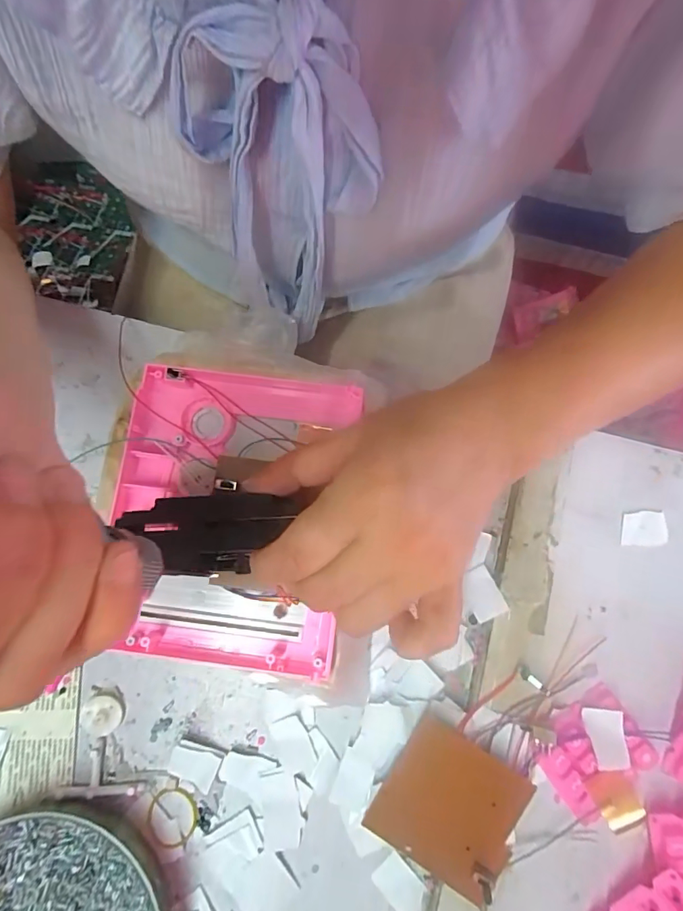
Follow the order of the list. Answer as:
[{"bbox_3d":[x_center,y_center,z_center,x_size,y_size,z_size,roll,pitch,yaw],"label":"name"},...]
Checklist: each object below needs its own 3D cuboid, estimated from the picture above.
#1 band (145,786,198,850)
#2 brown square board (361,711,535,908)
[{"bbox_3d":[-0.098,0.209,0.266,0.029,0.004,0.031,0,80,1],"label":"band"},{"bbox_3d":[0.059,0.194,0.256,0.070,0.008,0.070,29,86,17],"label":"brown square board"}]

